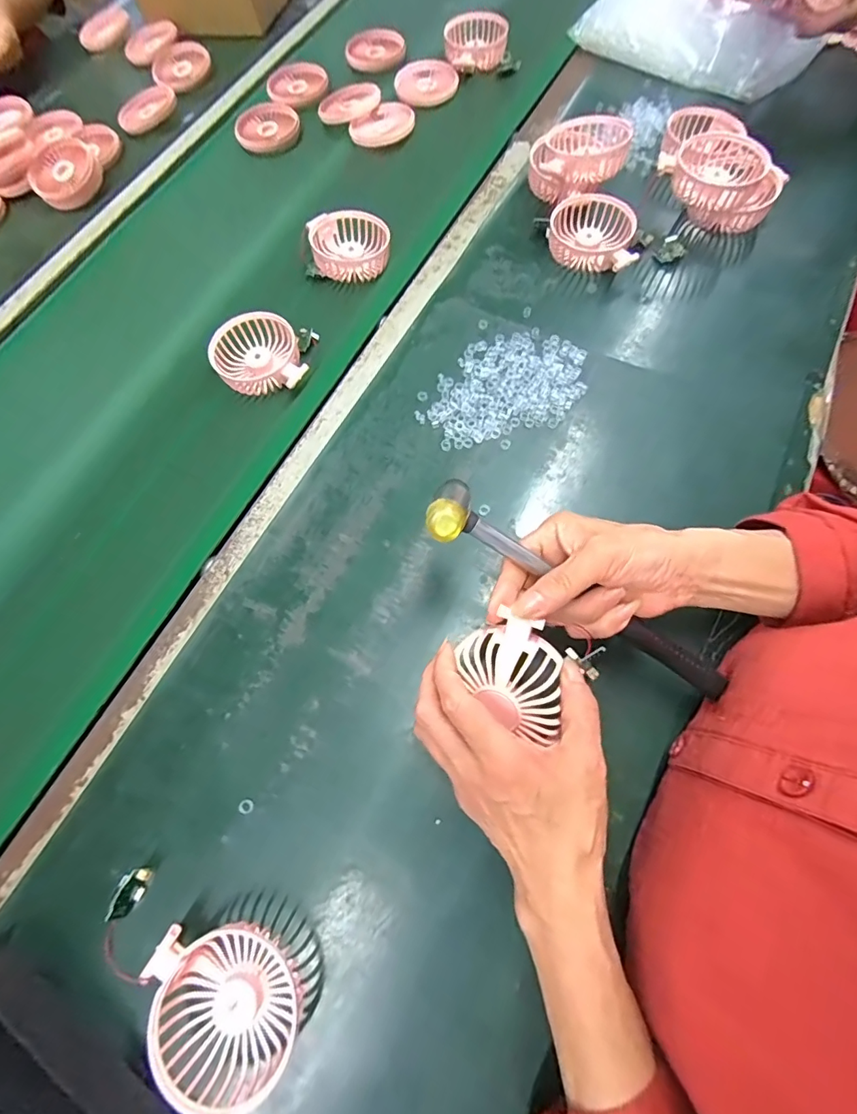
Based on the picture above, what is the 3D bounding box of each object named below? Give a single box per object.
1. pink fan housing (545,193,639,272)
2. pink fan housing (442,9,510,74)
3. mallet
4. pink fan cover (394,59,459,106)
[{"bbox_3d":[0.184,-0.355,0.526,0.104,0.036,0.087,27,70,10],"label":"pink fan housing"},{"bbox_3d":[0.067,-0.729,0.669,0.084,0.028,0.090,0,68,0],"label":"pink fan housing"},{"bbox_3d":[0.102,0.023,0.311,0.230,0.028,0.047,32,73,-5],"label":"mallet"},{"bbox_3d":[-0.005,-0.667,0.663,0.078,0.012,0.080,42,73,15],"label":"pink fan cover"}]

